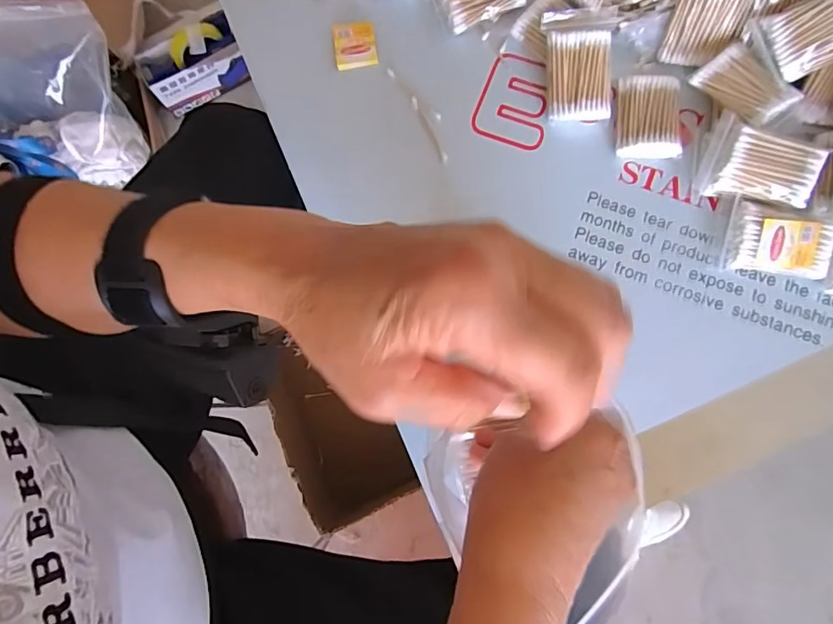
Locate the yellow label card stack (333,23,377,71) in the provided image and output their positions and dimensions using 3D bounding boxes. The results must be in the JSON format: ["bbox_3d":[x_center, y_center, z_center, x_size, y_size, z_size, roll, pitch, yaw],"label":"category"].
[{"bbox_3d":[-0.061,-0.265,0.481,0.041,0.012,0.041,-7,78,0],"label":"yellow label card stack"}]

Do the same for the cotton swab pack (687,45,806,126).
[{"bbox_3d":[0.286,-0.196,0.424,0.046,0.022,0.077,-45,81,-7],"label":"cotton swab pack"}]

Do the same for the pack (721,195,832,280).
[{"bbox_3d":[0.307,-0.060,0.412,0.079,0.017,0.056,10,106,10],"label":"pack"}]

